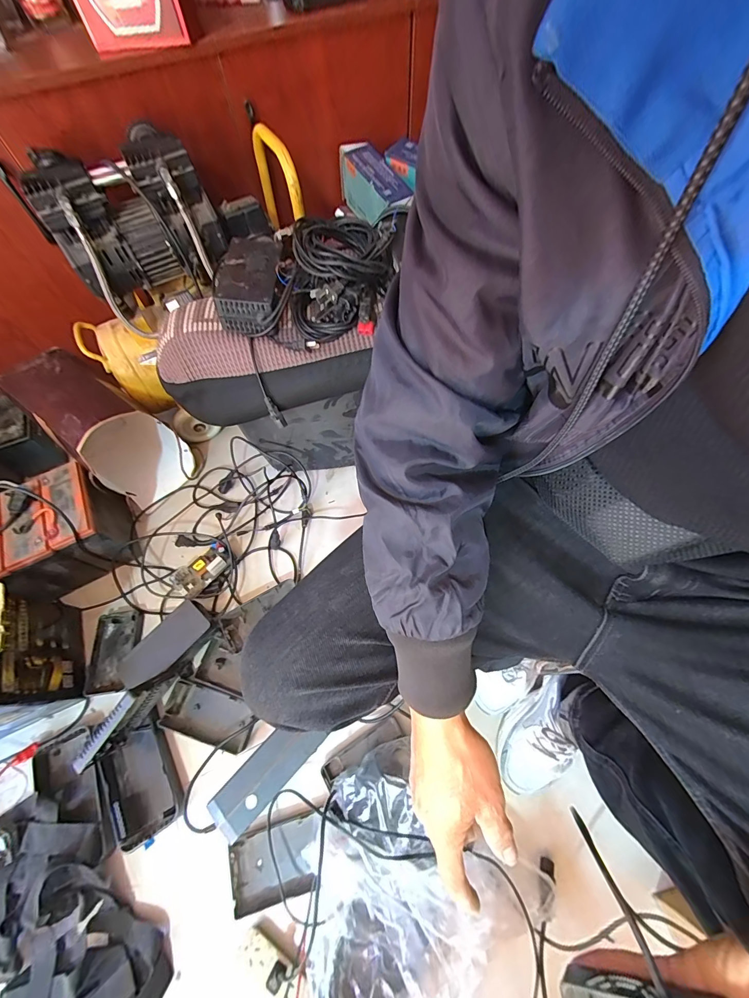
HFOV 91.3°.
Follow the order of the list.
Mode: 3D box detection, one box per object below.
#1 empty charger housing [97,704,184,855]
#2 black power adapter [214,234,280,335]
[{"bbox_3d":[-0.407,0.489,0.635,0.116,0.035,0.178,-30,66,-12],"label":"empty charger housing"},{"bbox_3d":[-0.205,-0.368,0.618,0.095,0.060,0.195,-4,63,1],"label":"black power adapter"}]

